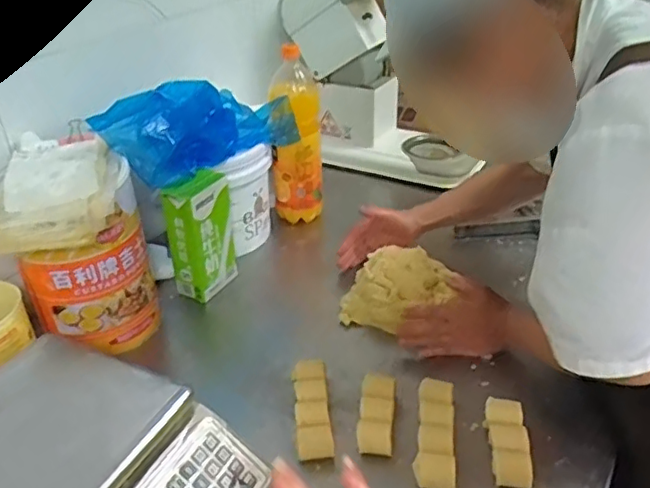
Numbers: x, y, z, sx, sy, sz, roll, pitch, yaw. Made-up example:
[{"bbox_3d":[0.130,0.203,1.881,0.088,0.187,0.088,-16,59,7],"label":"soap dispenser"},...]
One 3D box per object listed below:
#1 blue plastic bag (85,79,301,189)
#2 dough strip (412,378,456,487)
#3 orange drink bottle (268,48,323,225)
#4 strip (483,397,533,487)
[{"bbox_3d":[-0.181,-0.171,0.947,0.091,0.165,0.366,23,22,30],"label":"blue plastic bag"},{"bbox_3d":[0.134,0.228,0.737,0.045,0.029,0.146,3,33,8],"label":"dough strip"},{"bbox_3d":[-0.053,-0.191,1.122,0.094,0.307,0.088,-4,32,-4],"label":"orange drink bottle"},{"bbox_3d":[0.217,0.235,0.714,0.044,0.030,0.110,1,32,4],"label":"strip"}]

